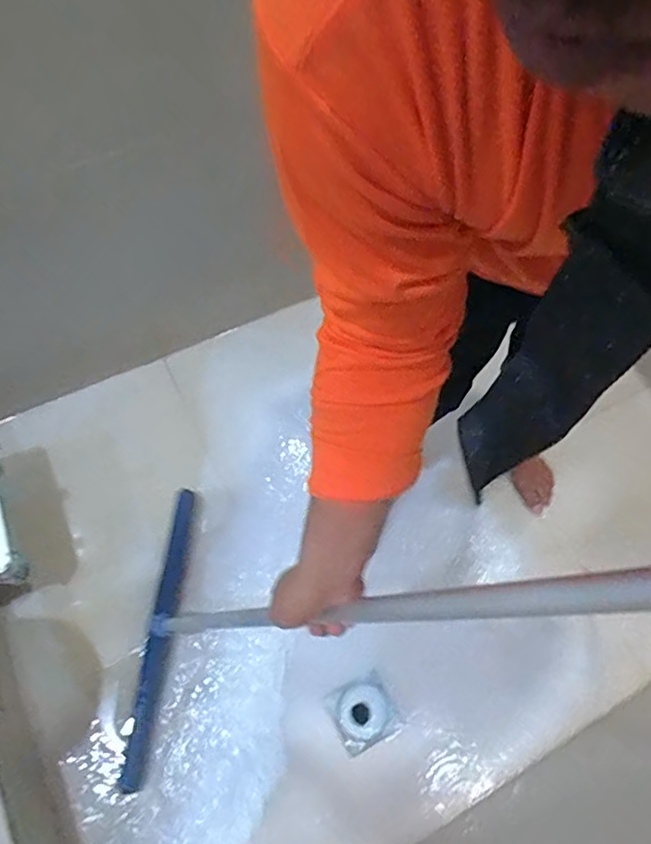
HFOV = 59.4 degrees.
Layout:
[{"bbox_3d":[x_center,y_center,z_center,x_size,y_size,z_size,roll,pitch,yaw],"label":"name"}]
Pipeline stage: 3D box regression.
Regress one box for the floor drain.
[{"bbox_3d":[0.072,0.572,1.128,0.123,0.030,0.114,-24,68,-14],"label":"floor drain"}]

